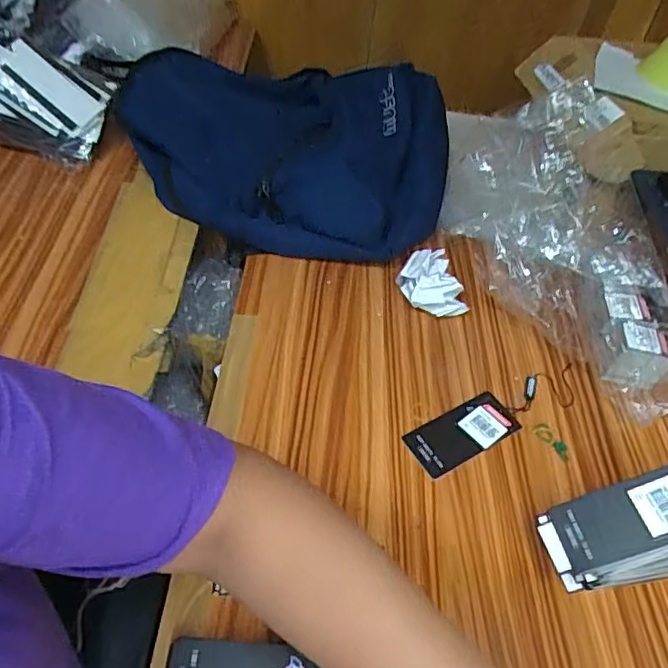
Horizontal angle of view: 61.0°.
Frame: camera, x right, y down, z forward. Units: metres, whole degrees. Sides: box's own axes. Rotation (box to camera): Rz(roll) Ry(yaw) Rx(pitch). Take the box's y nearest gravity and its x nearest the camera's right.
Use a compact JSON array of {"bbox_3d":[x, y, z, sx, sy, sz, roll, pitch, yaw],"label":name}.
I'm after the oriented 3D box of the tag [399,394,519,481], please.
[{"bbox_3d":[0.120,0.092,0.526,0.106,0.008,0.049,-23,57,-22],"label":"tag"}]

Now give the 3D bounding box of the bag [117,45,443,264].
[{"bbox_3d":[-0.075,-0.249,0.735,0.436,0.109,0.319,12,48,4],"label":"bag"}]

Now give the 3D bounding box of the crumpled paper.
[{"bbox_3d":[0.107,-0.054,0.620,0.069,0.057,0.058,-5,49,-11],"label":"crumpled paper"}]

